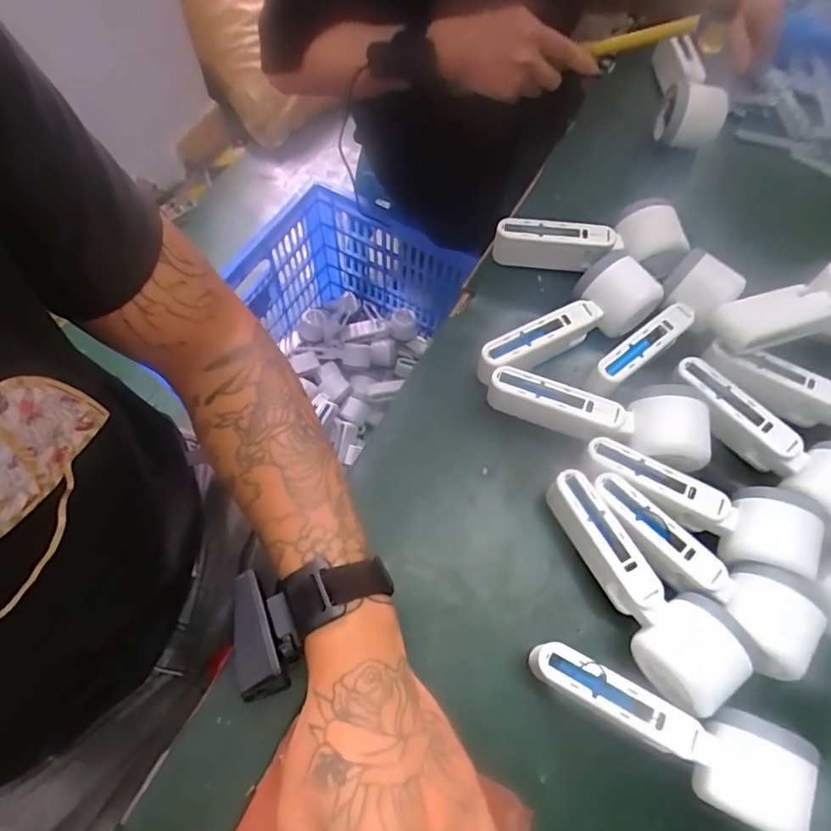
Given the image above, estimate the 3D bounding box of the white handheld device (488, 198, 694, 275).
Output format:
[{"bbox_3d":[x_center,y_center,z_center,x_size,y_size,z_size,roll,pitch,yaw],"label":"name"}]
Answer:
[{"bbox_3d":[0.152,-0.158,0.467,0.164,0.048,0.054,-2,66,10],"label":"white handheld device"}]

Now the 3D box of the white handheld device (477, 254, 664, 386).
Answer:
[{"bbox_3d":[0.124,-0.068,0.433,0.160,0.054,0.061,-31,72,-16],"label":"white handheld device"}]

